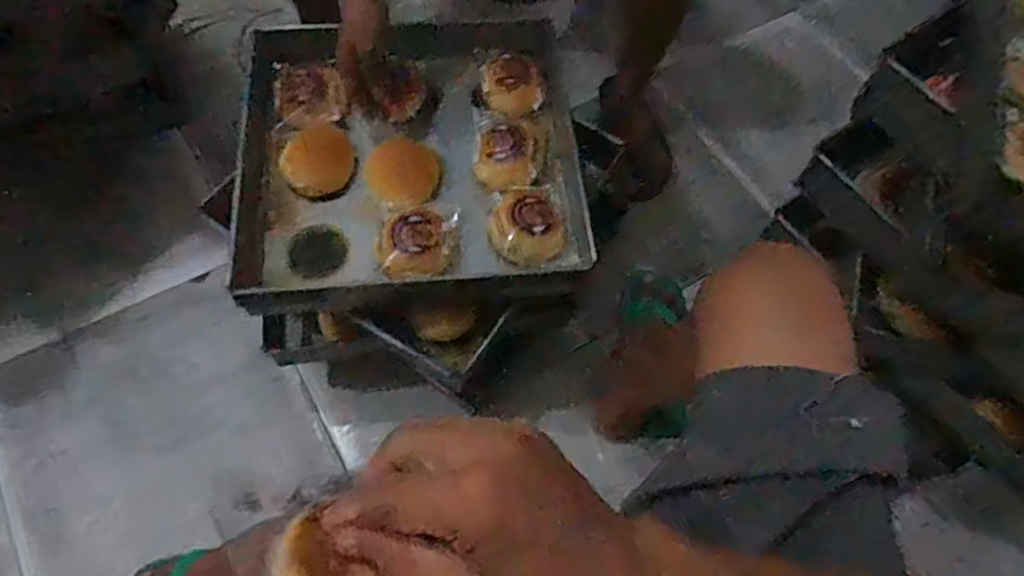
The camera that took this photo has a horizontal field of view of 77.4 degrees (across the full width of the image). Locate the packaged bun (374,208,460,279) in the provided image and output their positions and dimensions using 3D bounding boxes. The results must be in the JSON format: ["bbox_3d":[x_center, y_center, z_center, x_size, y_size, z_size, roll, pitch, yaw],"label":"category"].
[{"bbox_3d":[-0.114,-0.047,0.776,0.100,0.048,0.077,-3,63,-5],"label":"packaged bun"}]

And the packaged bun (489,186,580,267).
[{"bbox_3d":[0.022,-0.073,0.784,0.101,0.040,0.091,-4,68,-2],"label":"packaged bun"}]

